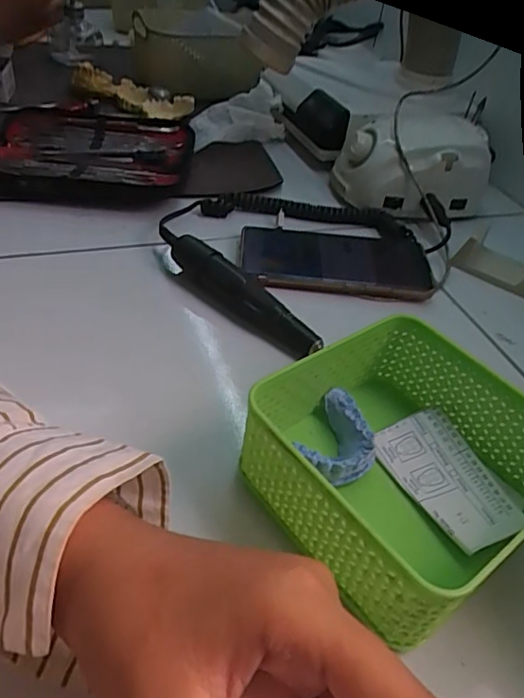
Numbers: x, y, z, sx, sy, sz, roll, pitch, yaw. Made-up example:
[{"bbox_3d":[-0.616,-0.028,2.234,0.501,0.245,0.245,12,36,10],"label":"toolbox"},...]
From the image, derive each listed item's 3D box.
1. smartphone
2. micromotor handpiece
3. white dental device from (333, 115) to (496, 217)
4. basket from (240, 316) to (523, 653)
[{"bbox_3d":[0.063,-0.078,0.461,0.158,0.010,0.080,4,38,-3],"label":"smartphone"},{"bbox_3d":[-0.023,-0.046,0.406,0.023,0.028,0.161,-31,55,-33],"label":"micromotor handpiece"},{"bbox_3d":[0.153,-0.187,0.544,0.146,0.066,0.086,-2,39,-10],"label":"white dental device"},{"bbox_3d":[0.075,0.056,0.283,0.134,0.058,0.129,-27,52,-30],"label":"basket"}]

